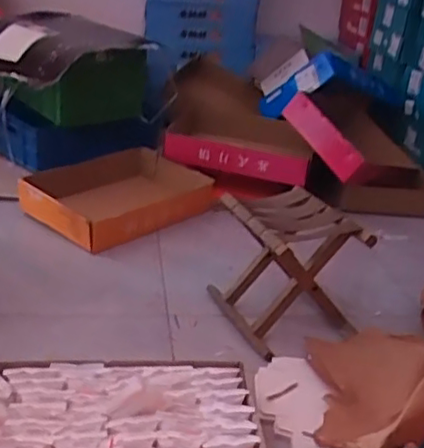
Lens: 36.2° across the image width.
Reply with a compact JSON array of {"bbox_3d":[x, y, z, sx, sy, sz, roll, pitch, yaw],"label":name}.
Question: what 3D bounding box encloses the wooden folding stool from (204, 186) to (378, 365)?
[{"bbox_3d":[0.151,0.089,1.434,0.227,0.256,0.258,-8,28,-25],"label":"wooden folding stool"}]

